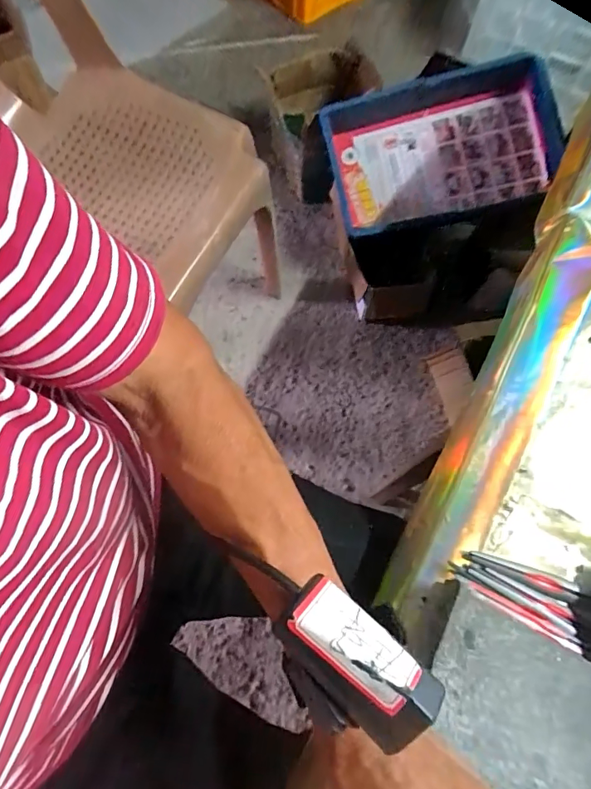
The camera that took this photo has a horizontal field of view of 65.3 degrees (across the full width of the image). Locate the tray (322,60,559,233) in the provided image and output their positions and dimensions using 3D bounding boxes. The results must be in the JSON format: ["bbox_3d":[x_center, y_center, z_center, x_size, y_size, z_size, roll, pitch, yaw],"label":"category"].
[{"bbox_3d":[0.288,-0.475,0.916,0.429,0.121,0.269,-12,90,14],"label":"tray"}]

